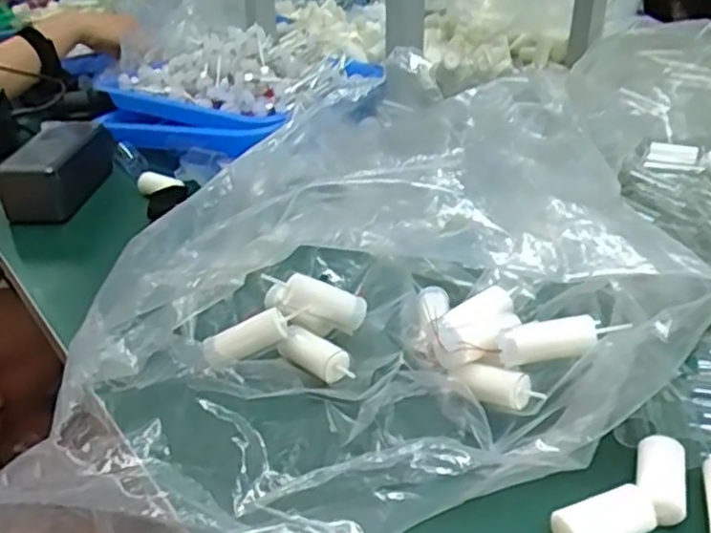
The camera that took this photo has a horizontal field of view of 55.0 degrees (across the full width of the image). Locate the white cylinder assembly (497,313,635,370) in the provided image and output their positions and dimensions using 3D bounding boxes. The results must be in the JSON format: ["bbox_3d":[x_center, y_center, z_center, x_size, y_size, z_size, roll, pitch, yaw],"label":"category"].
[{"bbox_3d":[0.106,0.037,0.353,0.063,0.017,0.018,-15,32,15],"label":"white cylinder assembly"}]

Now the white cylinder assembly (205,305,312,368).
[{"bbox_3d":[-0.058,0.039,0.399,0.062,0.016,0.020,-25,36,-2],"label":"white cylinder assembly"}]

